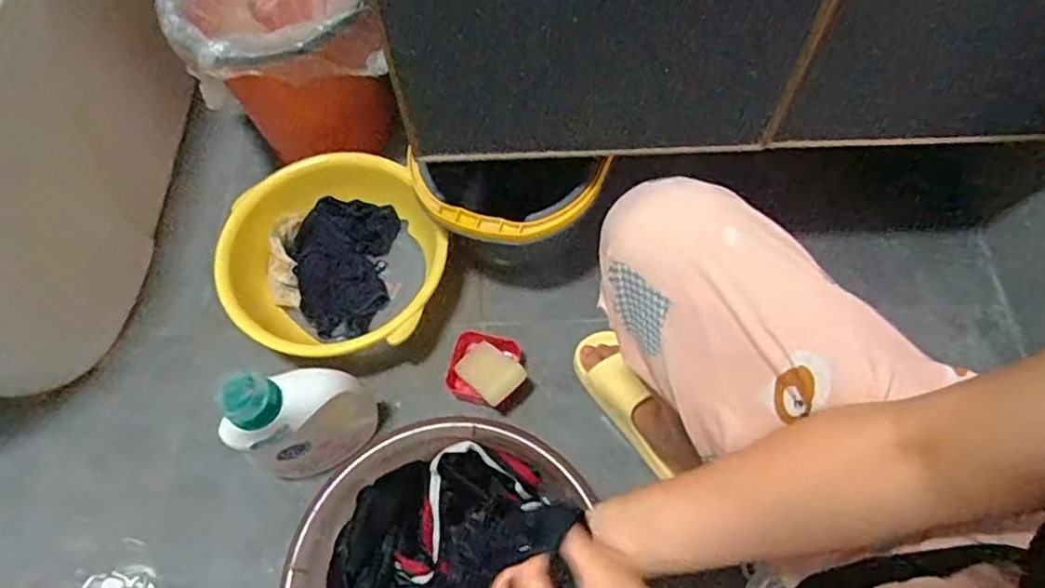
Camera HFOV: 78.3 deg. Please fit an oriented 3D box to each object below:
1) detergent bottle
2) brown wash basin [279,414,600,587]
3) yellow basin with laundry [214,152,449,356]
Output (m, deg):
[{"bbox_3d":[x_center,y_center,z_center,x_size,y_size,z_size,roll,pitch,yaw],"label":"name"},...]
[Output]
[{"bbox_3d":[-0.249,0.143,0.730,0.145,0.227,0.068,-33,67,-13],"label":"detergent bottle"},{"bbox_3d":[-0.087,0.330,0.716,0.313,0.129,0.334,-1,63,2],"label":"brown wash basin"},{"bbox_3d":[-0.256,-0.036,0.916,0.299,0.125,0.290,-9,63,-2],"label":"yellow basin with laundry"}]

